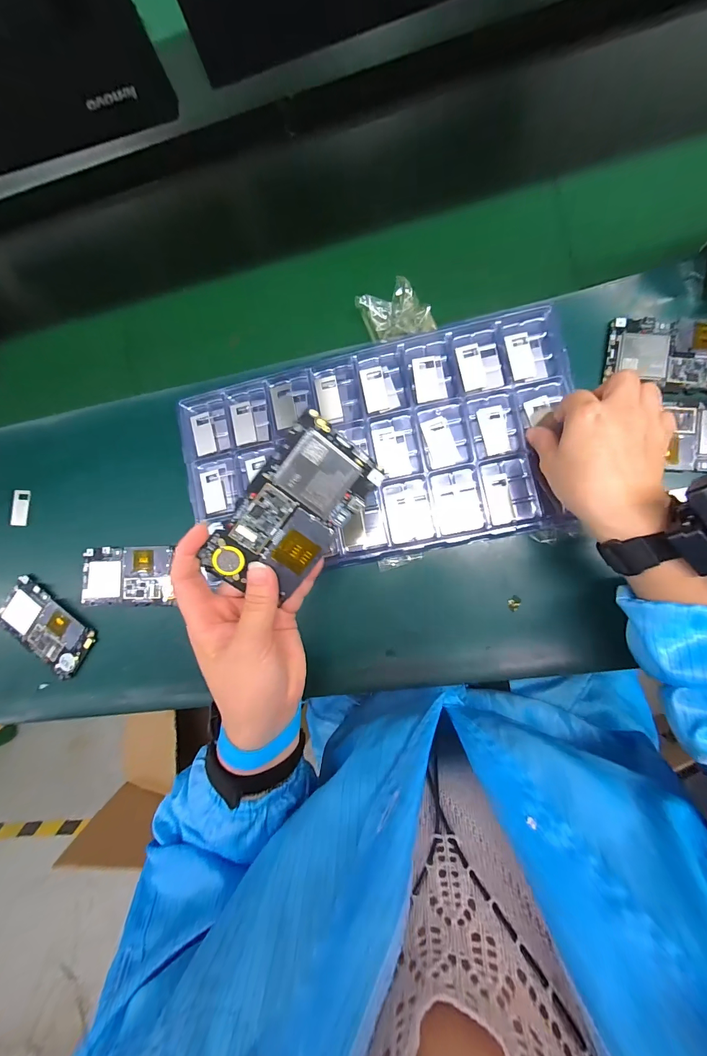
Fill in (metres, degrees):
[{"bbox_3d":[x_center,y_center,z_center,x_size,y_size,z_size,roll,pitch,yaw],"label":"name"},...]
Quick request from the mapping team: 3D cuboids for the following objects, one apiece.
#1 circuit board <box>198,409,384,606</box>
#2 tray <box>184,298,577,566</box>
[{"bbox_3d":[-0.040,-0.008,0.238,0.064,0.004,0.122,36,98,-15],"label":"circuit board"},{"bbox_3d":[0.019,-0.075,0.359,0.374,0.018,0.202,-11,88,7],"label":"tray"}]

